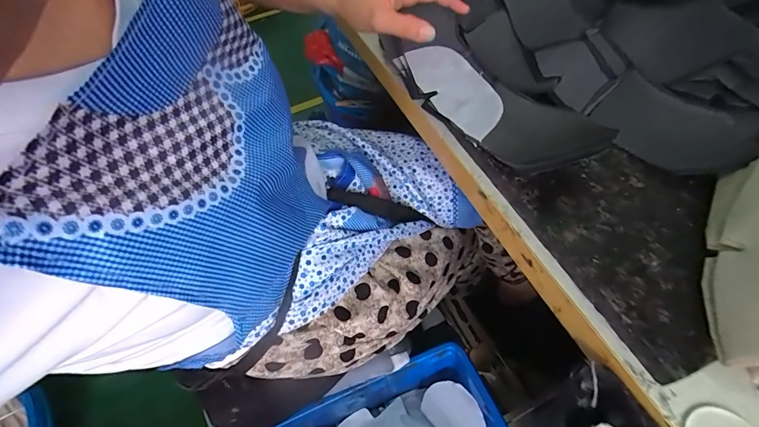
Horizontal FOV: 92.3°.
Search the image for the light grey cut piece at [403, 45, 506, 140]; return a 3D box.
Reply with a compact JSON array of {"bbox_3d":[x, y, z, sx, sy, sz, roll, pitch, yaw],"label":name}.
[{"bbox_3d":[0.080,-0.136,0.390,0.058,0.008,0.154,-25,56,0],"label":"light grey cut piece"}]

